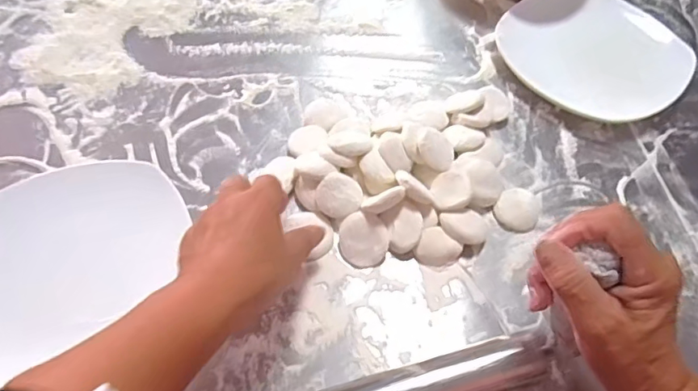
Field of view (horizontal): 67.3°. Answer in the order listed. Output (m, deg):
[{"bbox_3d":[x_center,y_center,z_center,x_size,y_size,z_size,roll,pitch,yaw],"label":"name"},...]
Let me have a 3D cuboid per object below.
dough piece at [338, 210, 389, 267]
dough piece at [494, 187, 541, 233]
[{"bbox_3d":[0.012,0.035,0.425,0.042,0.011,0.042,0,84,4],"label":"dough piece"},{"bbox_3d":[0.144,0.013,0.447,0.036,0.013,0.036,39,66,21],"label":"dough piece"}]

